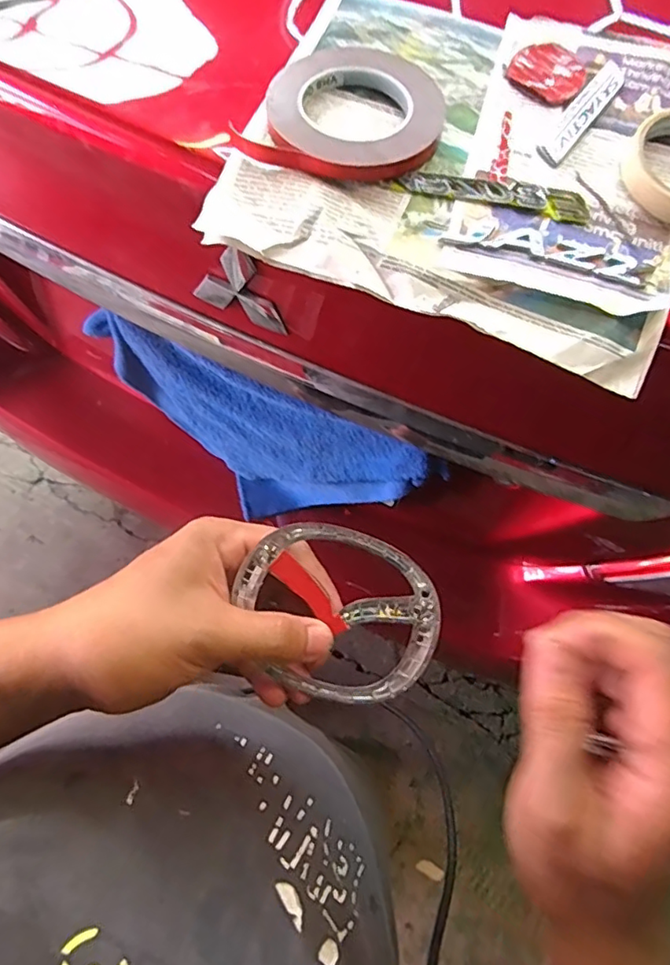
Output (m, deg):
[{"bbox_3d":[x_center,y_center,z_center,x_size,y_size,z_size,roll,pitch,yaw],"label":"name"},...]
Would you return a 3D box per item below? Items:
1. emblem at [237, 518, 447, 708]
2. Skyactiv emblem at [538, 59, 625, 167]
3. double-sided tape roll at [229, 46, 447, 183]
[{"bbox_3d":[0.002,0.065,0.285,0.099,0.006,0.082,33,90,1],"label":"emblem"},{"bbox_3d":[0.186,-0.277,0.426,0.022,0.004,0.110,36,78,8],"label":"Skyactiv emblem"},{"bbox_3d":[0.012,-0.269,0.410,0.130,0.015,0.136,1,68,-3],"label":"double-sided tape roll"}]

